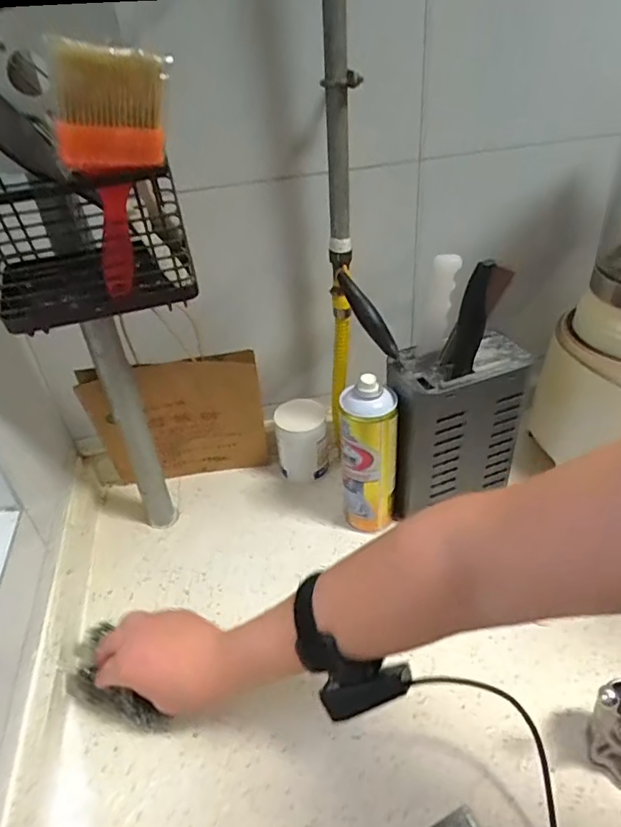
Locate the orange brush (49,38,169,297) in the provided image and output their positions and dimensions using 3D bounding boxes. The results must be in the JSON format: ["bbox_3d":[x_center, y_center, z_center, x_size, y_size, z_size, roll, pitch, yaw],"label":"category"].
[{"bbox_3d":[-0.135,-0.154,0.387,0.062,0.175,0.017,3,49,-14],"label":"orange brush"}]

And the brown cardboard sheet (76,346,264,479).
[{"bbox_3d":[-0.162,0.014,0.707,0.204,0.209,0.021,-7,49,-5],"label":"brown cardboard sheet"}]

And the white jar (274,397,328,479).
[{"bbox_3d":[-0.010,0.036,0.764,0.067,0.099,0.063,-4,38,1],"label":"white jar"}]

